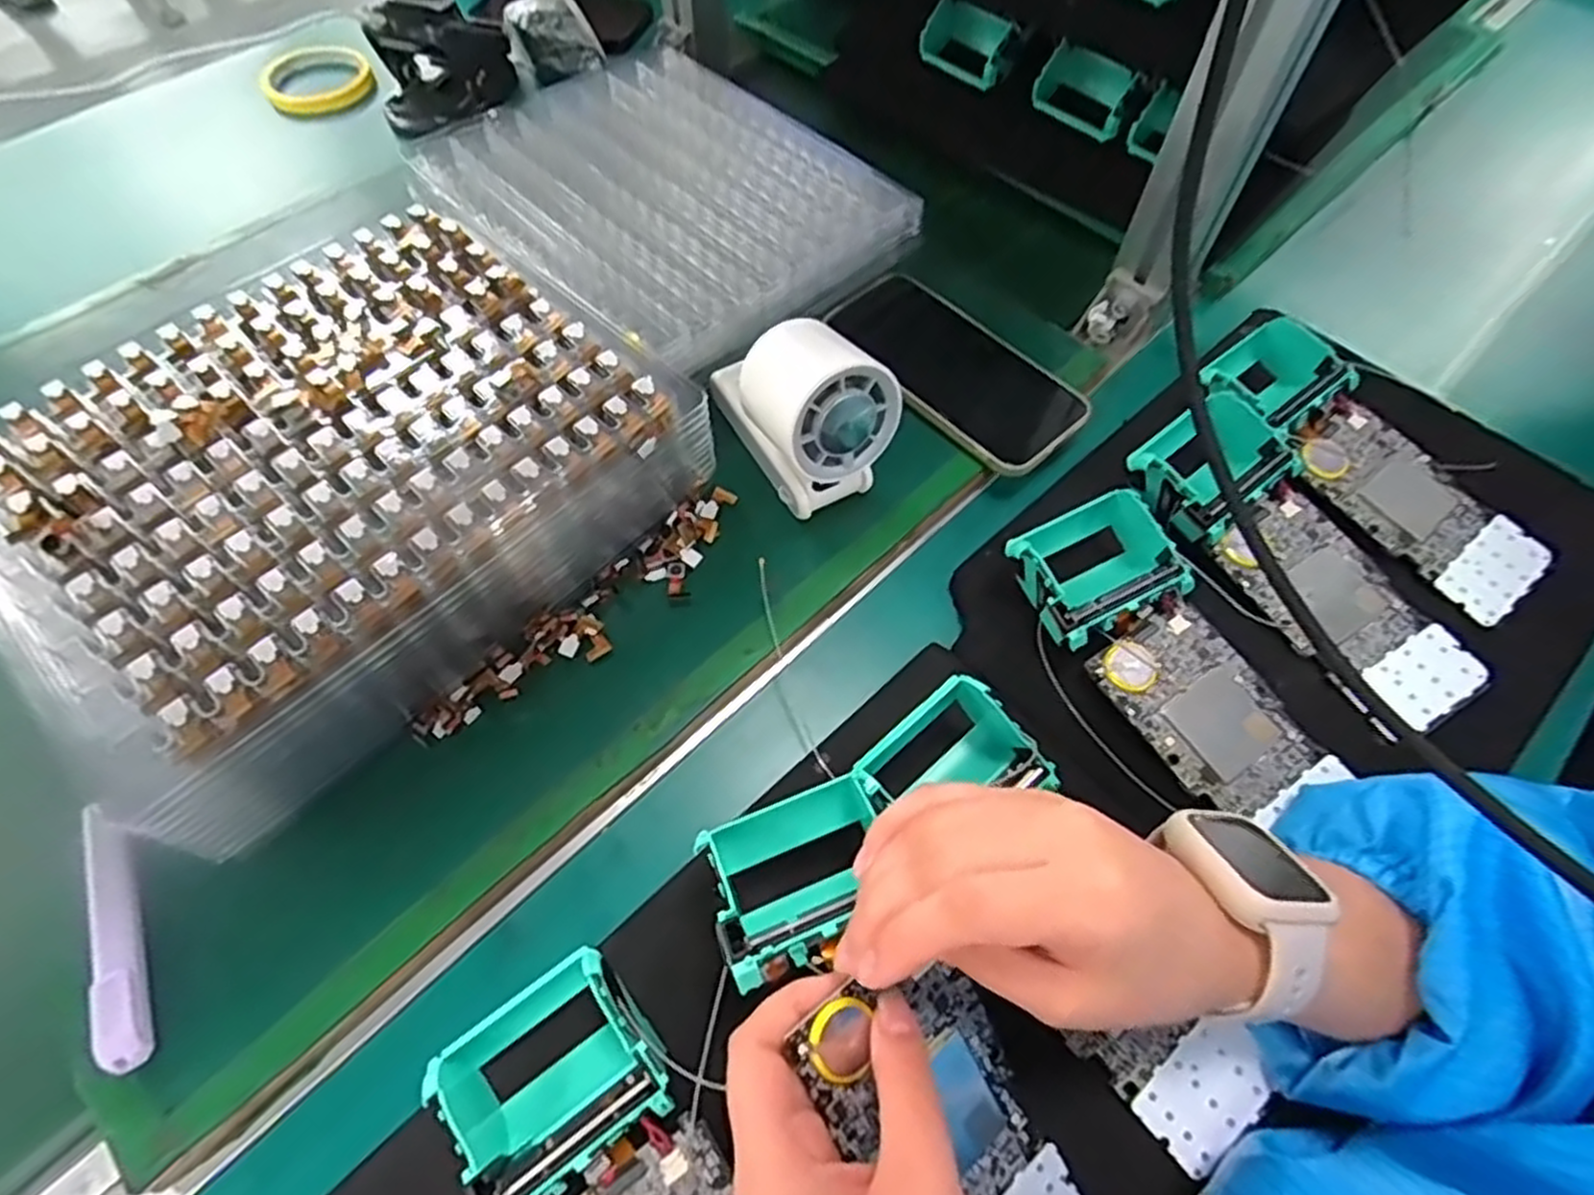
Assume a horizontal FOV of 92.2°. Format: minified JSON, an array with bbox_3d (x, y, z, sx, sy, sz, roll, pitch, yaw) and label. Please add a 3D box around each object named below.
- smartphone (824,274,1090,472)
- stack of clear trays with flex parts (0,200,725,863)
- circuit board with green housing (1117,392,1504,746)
[{"bbox_3d":[0.092,-0.138,0.461,0.075,0.016,0.161,-40,72,-19],"label":"smartphone"},{"bbox_3d":[-0.219,-0.063,0.372,0.247,0.065,0.282,39,69,15],"label":"stack of clear trays with flex parts"},{"bbox_3d":[0.256,-0.021,0.384,0.072,0.025,0.184,-31,69,-16],"label":"circuit board with green housing"}]

